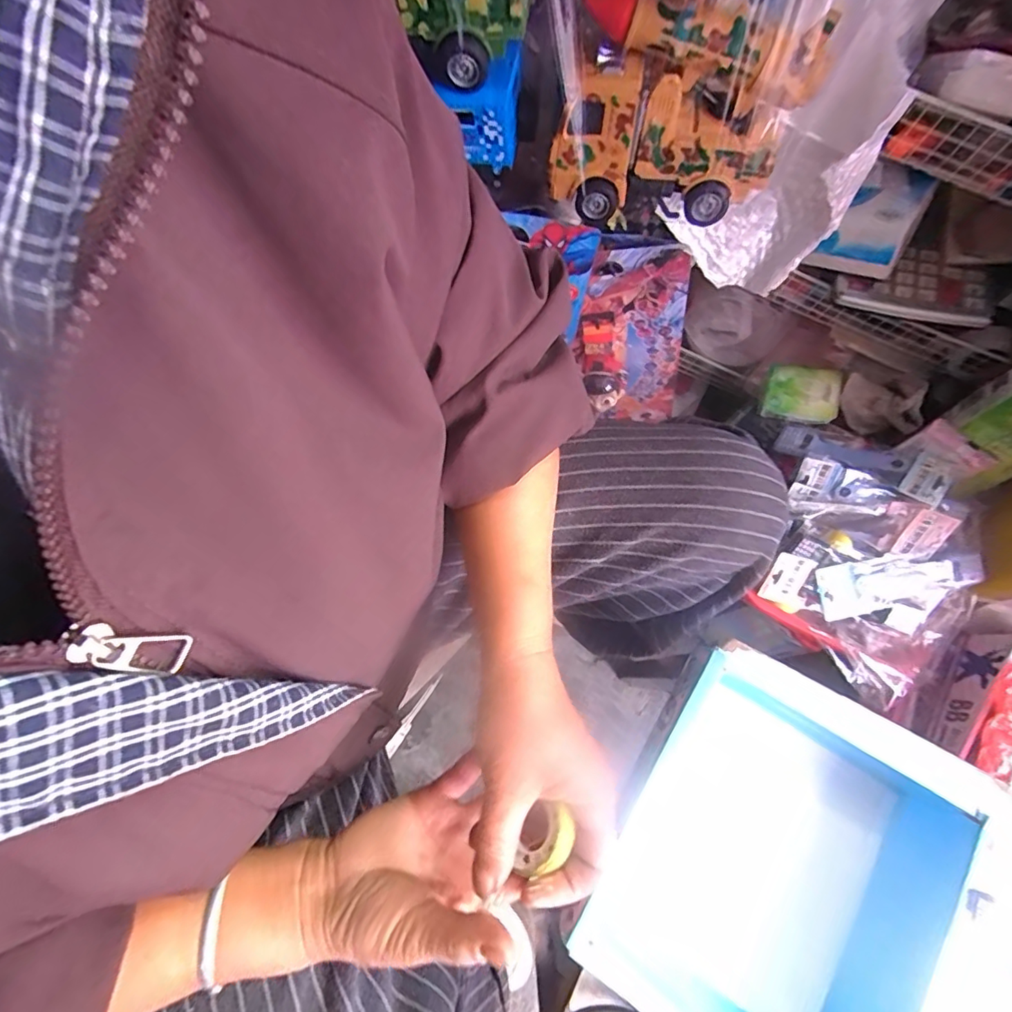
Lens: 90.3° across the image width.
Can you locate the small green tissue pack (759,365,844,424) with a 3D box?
[{"bbox_3d":[0.336,-0.126,0.576,0.077,0.029,0.063,15,73,5],"label":"small green tissue pack"}]

